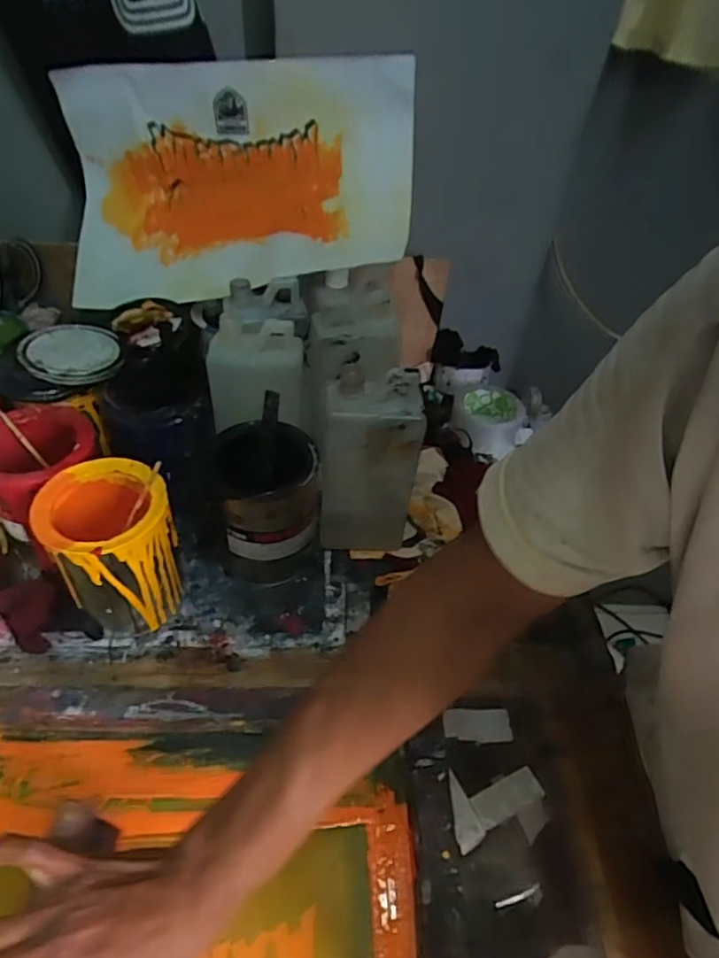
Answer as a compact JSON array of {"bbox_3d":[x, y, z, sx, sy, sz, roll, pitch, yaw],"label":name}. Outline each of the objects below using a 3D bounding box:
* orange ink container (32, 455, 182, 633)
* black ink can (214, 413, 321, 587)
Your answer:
[{"bbox_3d":[-0.232,0.069,0.562,0.108,0.147,0.106,-20,51,-23],"label":"orange ink container"},{"bbox_3d":[-0.094,0.030,0.623,0.103,0.147,0.108,-3,46,-8],"label":"black ink can"}]

